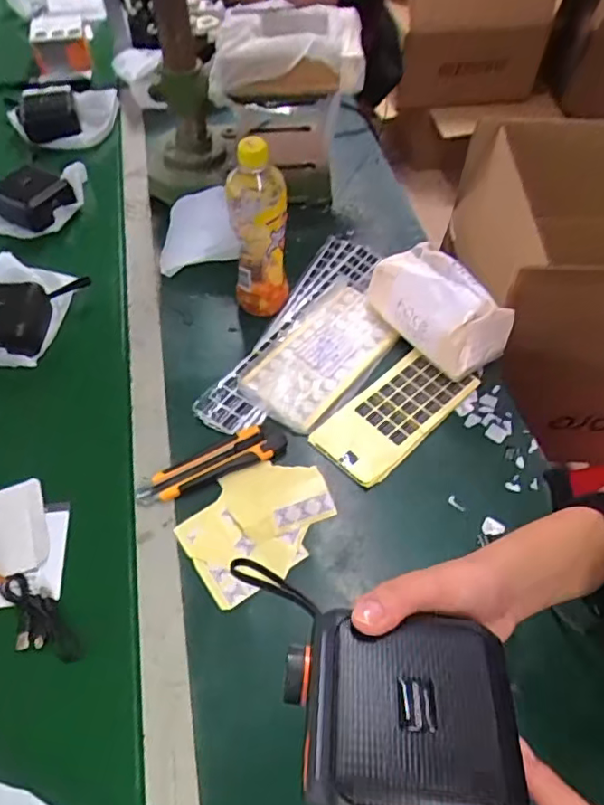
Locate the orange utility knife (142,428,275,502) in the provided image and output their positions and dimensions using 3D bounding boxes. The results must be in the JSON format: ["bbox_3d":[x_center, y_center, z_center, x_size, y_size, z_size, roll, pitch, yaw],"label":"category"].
[{"bbox_3d":[-0.094,0.063,0.588,0.157,0.016,0.039,-19,61,-16],"label":"orange utility knife"}]

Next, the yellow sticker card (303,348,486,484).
[{"bbox_3d":[0.106,0.010,0.638,0.090,0.010,0.193,41,63,20],"label":"yellow sticker card"}]

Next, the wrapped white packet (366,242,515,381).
[{"bbox_3d":[0.161,-0.110,0.670,0.095,0.089,0.162,-35,65,-23],"label":"wrapped white packet"}]

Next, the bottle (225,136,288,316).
[{"bbox_3d":[-0.051,-0.201,0.657,0.067,0.217,0.066,-3,56,-5],"label":"bottle"}]

